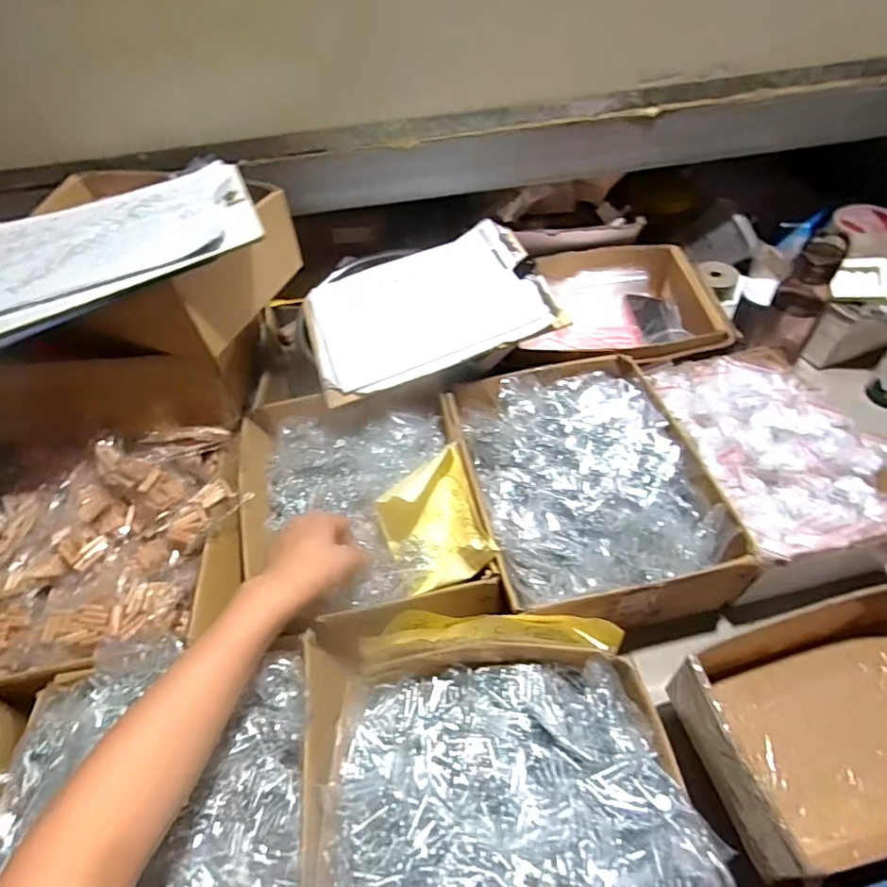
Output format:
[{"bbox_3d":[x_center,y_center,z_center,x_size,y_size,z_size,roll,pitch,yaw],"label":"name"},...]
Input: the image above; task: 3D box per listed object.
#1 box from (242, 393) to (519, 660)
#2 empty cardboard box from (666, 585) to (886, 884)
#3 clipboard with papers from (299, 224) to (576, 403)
[{"bbox_3d":[-0.096,0.062,0.641,0.264,0.090,0.330,-12,50,-4],"label":"box"},{"bbox_3d":[0.358,0.245,0.488,0.251,0.090,0.180,-14,50,-6],"label":"empty cardboard box"},{"bbox_3d":[-0.028,-0.190,0.753,0.314,0.021,0.230,-19,56,-2],"label":"clipboard with papers"}]

